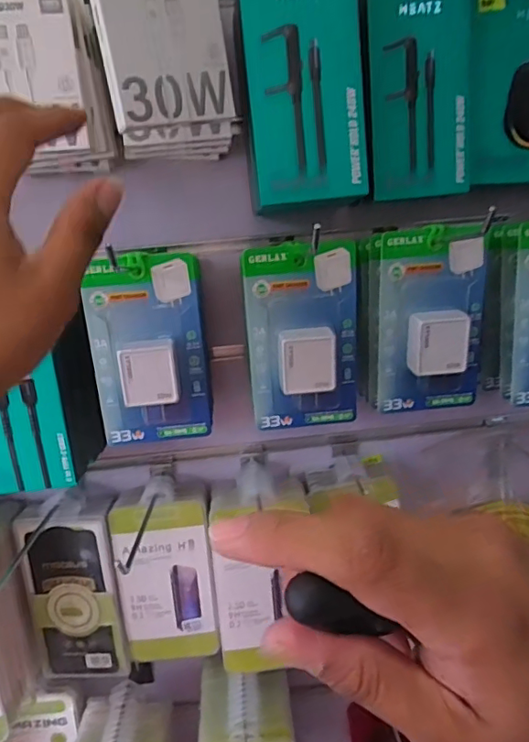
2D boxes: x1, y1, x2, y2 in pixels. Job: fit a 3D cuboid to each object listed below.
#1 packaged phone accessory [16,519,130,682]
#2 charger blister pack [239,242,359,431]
[{"bbox_3d":[-0.185,0.222,0.531,0.088,0.169,0.019,-2,14,12],"label":"packaged phone accessory"},{"bbox_3d":[0.031,-0.022,0.420,0.084,0.143,0.034,-6,14,-4],"label":"charger blister pack"}]

